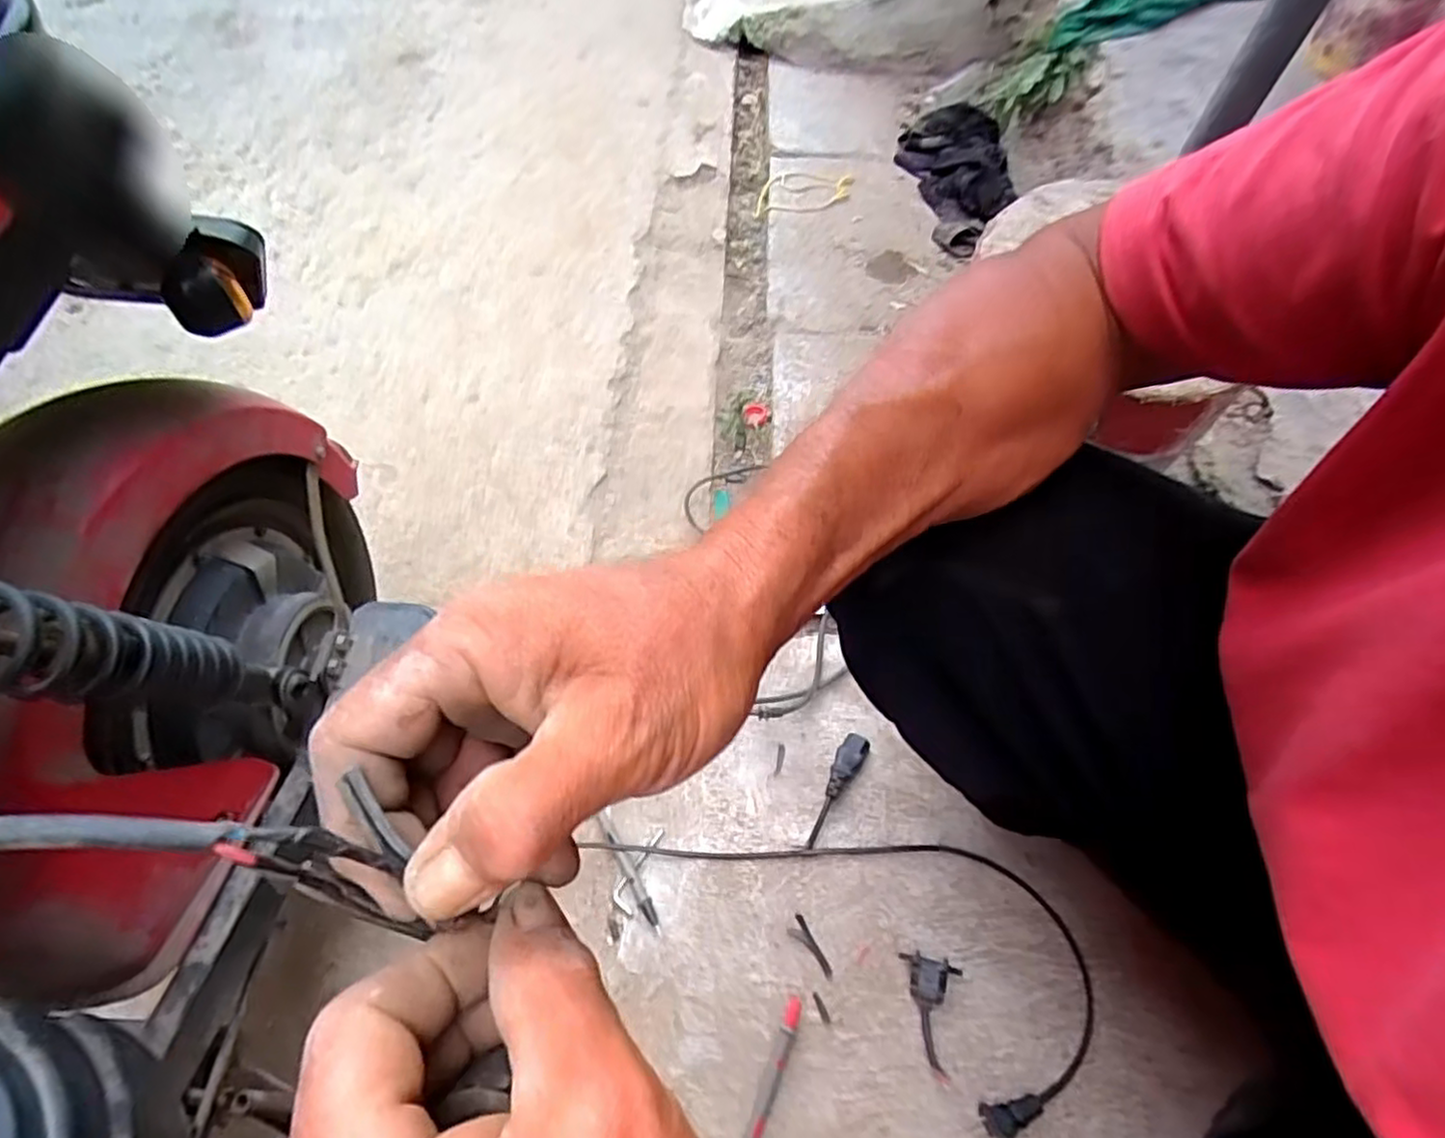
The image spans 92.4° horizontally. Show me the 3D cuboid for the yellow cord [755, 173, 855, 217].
[{"bbox_3d":[0.166,-0.742,1.365,0.229,0.020,0.143,-10,55,-8],"label":"yellow cord"}]

